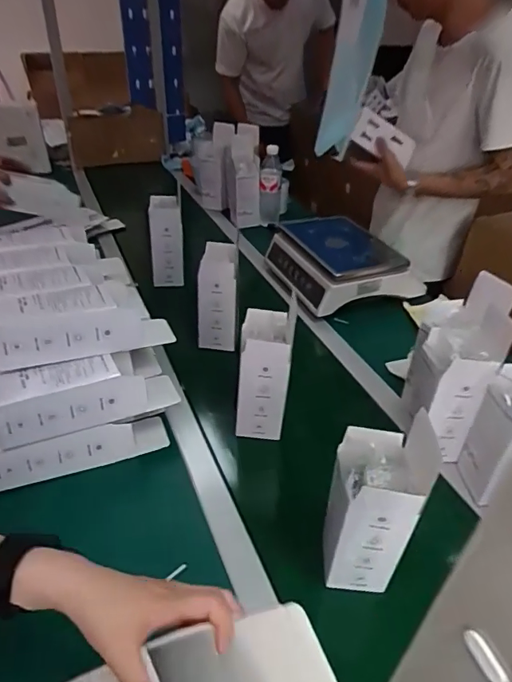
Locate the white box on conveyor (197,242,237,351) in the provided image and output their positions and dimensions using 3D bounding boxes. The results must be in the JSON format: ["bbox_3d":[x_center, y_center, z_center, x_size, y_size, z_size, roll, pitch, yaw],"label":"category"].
[{"bbox_3d":[-0.075,-0.085,0.905,0.069,0.179,0.095,0,36,-2],"label":"white box on conveyor"}]

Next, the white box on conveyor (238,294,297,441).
[{"bbox_3d":[0.013,0.056,0.725,0.072,0.186,0.080,5,36,4],"label":"white box on conveyor"}]

